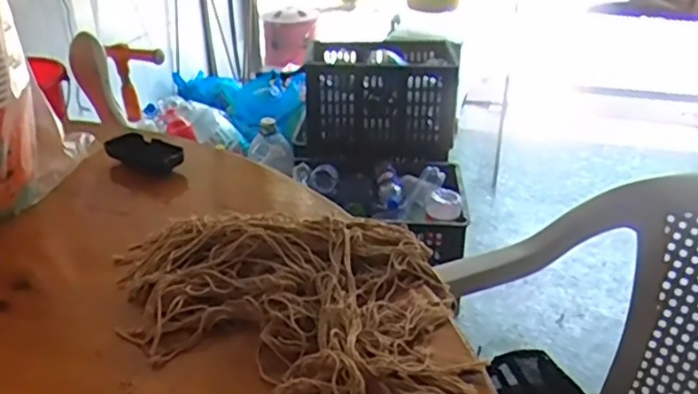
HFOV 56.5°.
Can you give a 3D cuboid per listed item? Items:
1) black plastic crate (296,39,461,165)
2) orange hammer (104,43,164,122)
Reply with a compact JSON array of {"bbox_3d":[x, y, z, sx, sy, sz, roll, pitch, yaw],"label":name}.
[{"bbox_3d":[0.098,-0.273,1.880,0.441,0.270,0.253,8,31,14],"label":"black plastic crate"},{"bbox_3d":[-0.528,-0.283,1.643,0.160,0.196,0.052,8,31,14],"label":"orange hammer"}]

